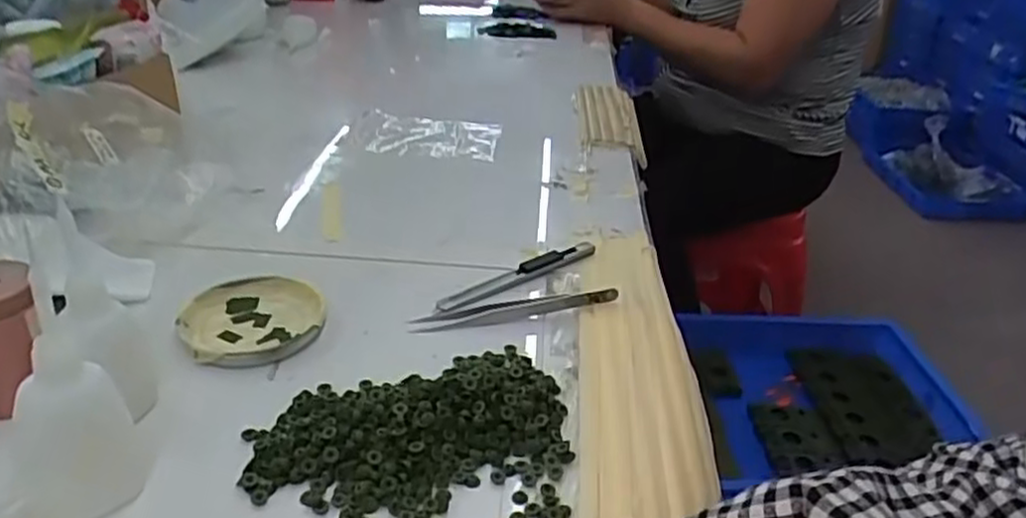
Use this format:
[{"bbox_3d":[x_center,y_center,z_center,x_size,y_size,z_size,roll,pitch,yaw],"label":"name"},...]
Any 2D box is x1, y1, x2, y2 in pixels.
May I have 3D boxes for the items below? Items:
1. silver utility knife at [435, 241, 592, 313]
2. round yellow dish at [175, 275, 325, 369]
[{"bbox_3d":[0.005,0.010,0.495,0.129,0.010,0.015,-18,36,-34],"label":"silver utility knife"},{"bbox_3d":[-0.152,0.035,0.439,0.077,0.011,0.078,3,29,-2],"label":"round yellow dish"}]

